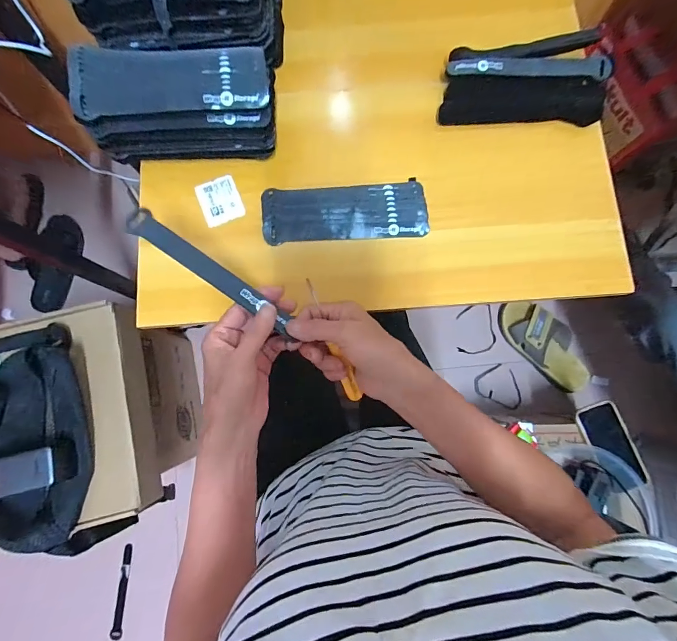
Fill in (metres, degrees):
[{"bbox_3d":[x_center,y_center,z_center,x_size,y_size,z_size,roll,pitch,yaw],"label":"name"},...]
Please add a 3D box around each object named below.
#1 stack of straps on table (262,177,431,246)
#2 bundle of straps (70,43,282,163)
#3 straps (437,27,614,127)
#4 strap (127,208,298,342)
[{"bbox_3d":[0.008,-0.133,0.450,0.199,0.015,0.074,-5,81,-2],"label":"stack of straps on table"},{"bbox_3d":[-0.175,-0.244,0.421,0.205,0.096,0.084,-5,82,-2],"label":"bundle of straps"},{"bbox_3d":[0.236,-0.304,0.469,0.202,0.046,0.112,-6,82,-2],"label":"straps"},{"bbox_3d":[-0.112,-0.043,0.322,0.167,0.007,0.021,35,82,-1],"label":"strap"}]

